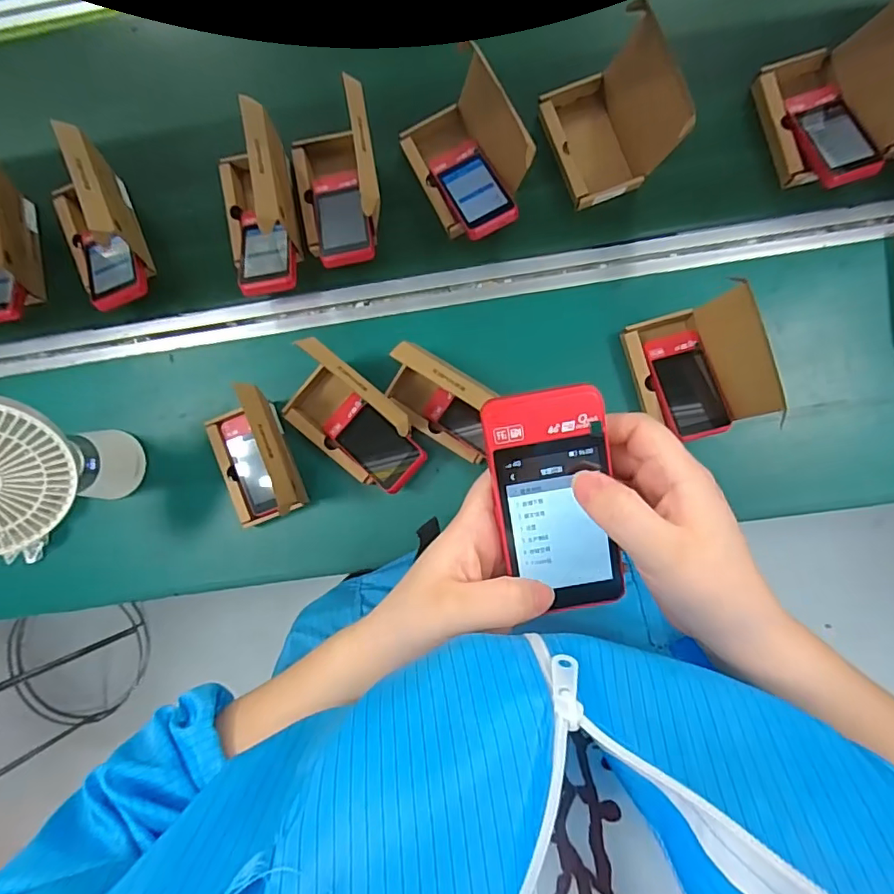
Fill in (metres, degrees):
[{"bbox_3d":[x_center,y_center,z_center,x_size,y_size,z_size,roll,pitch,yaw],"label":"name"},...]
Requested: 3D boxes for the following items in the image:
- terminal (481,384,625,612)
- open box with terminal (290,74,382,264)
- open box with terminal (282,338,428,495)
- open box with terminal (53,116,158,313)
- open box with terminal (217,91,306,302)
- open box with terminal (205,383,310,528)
[{"bbox_3d":[0.058,0.029,0.287,0.060,0.010,0.117,-14,99,-3],"label":"terminal"},{"bbox_3d":[-0.129,-0.304,0.633,0.096,0.121,0.165,-9,86,-3],"label":"open box with terminal"},{"bbox_3d":[-0.111,-0.031,0.609,0.148,0.132,0.093,37,85,1],"label":"open box with terminal"},{"bbox_3d":[-0.422,-0.258,0.639,0.084,0.121,0.185,-23,86,-4],"label":"open box with terminal"},{"bbox_3d":[-0.224,-0.277,0.632,0.085,0.120,0.191,-11,86,-3],"label":"open box with terminal"},{"bbox_3d":[-0.219,0.015,0.604,0.089,0.129,0.132,-20,86,-4],"label":"open box with terminal"}]

